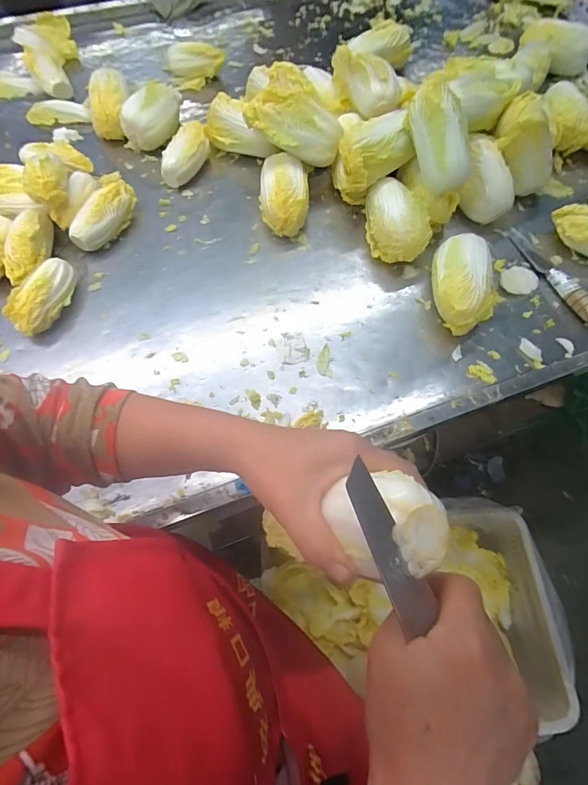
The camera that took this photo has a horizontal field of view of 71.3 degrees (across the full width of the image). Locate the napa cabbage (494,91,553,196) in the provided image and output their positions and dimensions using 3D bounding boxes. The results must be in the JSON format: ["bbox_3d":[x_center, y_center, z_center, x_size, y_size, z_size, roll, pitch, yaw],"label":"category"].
[{"bbox_3d":[0.359,-0.370,0.633,0.069,0.139,0.064,11,62,45],"label":"napa cabbage"}]

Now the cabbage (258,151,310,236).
[{"bbox_3d":[-0.015,-0.314,0.646,0.076,0.063,0.133,0,66,-1],"label":"cabbage"}]

